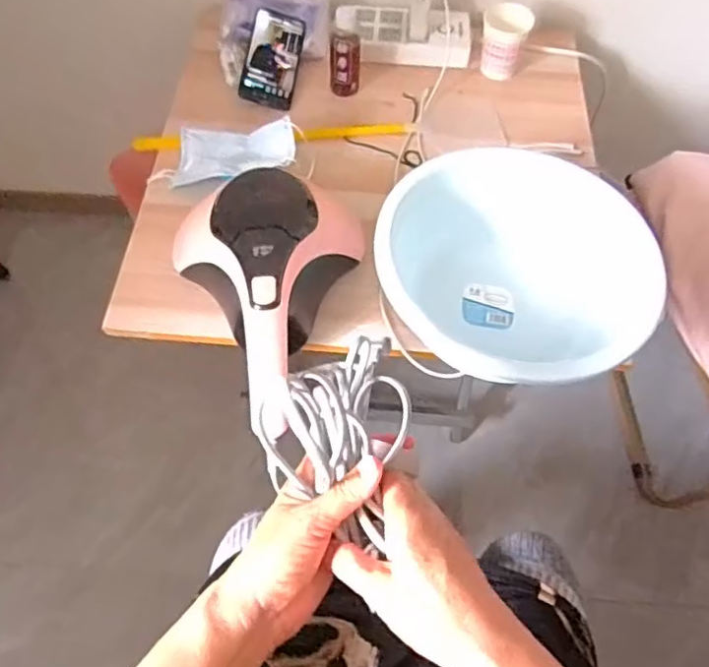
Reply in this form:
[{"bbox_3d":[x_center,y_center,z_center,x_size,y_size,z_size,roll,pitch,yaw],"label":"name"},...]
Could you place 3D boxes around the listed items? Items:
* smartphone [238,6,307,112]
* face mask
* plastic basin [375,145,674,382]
[{"bbox_3d":[-0.118,-0.400,0.884,0.075,0.013,0.162,14,70,-14],"label":"smartphone"},{"bbox_3d":[-0.152,-0.227,0.767,0.155,0.058,0.087,1,62,-3],"label":"face mask"},{"bbox_3d":[0.161,-0.051,0.658,0.269,0.130,0.261,1,62,-2],"label":"plastic basin"}]

